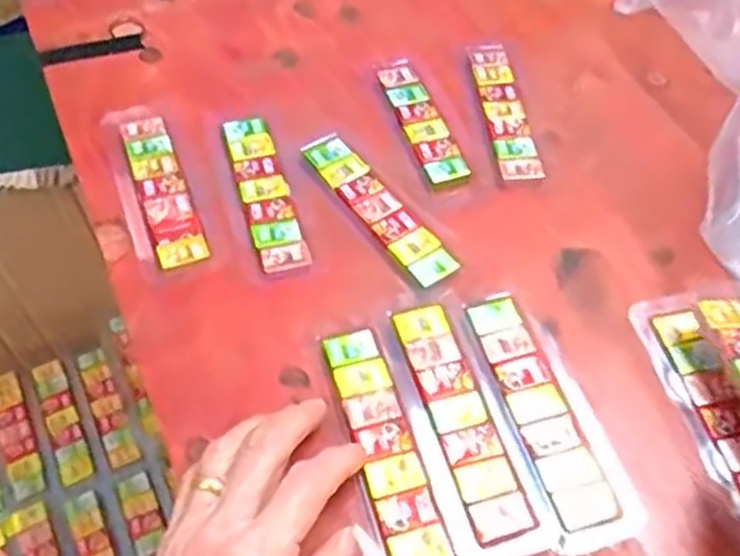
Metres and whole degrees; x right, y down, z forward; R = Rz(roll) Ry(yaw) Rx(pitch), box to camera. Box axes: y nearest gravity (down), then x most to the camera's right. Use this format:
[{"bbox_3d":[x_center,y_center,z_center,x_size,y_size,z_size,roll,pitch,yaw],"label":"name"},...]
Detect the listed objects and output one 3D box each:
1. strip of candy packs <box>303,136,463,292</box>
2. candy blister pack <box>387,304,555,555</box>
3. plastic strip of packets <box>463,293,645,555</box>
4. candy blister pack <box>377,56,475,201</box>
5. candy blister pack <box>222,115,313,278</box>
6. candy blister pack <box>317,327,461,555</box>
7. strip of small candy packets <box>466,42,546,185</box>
[{"bbox_3d":[0.004,-0.041,0.429,0.026,0.004,0.123,-28,60,-22],"label":"strip of candy packs"},{"bbox_3d":[0.040,0.067,0.352,0.039,0.004,0.129,-13,55,-13],"label":"candy blister pack"},{"bbox_3d":[0.082,0.062,0.359,0.040,0.006,0.130,-11,55,-12],"label":"plastic strip of packets"},{"bbox_3d":[0.032,-0.097,0.473,0.029,0.004,0.119,-13,55,-13],"label":"candy blister pack"},{"bbox_3d":[-0.060,-0.051,0.433,0.027,0.004,0.121,-13,55,-13],"label":"candy blister pack"},{"bbox_3d":[0.005,0.078,0.344,0.038,0.004,0.128,-10,54,-11],"label":"candy blister pack"},{"bbox_3d":[0.085,-0.109,0.485,0.029,0.005,0.127,-2,53,-6],"label":"strip of small candy packets"}]

